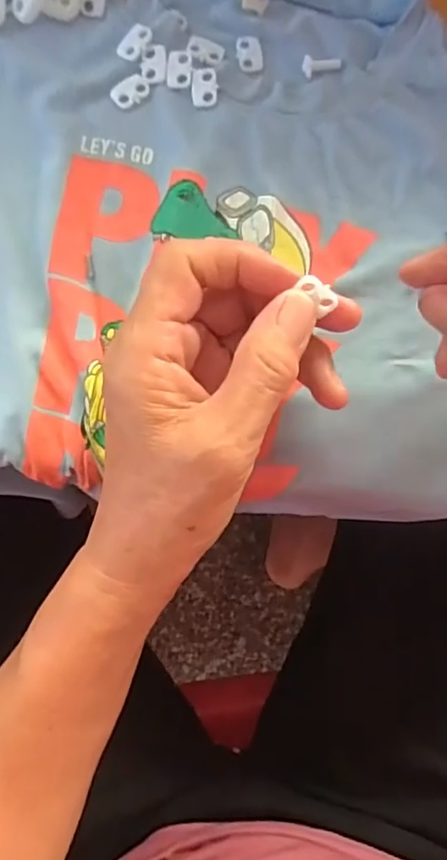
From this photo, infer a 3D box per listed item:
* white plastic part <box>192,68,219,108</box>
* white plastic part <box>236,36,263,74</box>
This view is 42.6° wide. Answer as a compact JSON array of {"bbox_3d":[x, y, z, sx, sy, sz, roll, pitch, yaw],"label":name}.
[{"bbox_3d":[-0.009,-0.170,0.282,0.012,0.004,0.020,0,83,-4],"label":"white plastic part"},{"bbox_3d":[0.013,-0.190,0.288,0.013,0.004,0.020,-7,83,-5],"label":"white plastic part"}]

